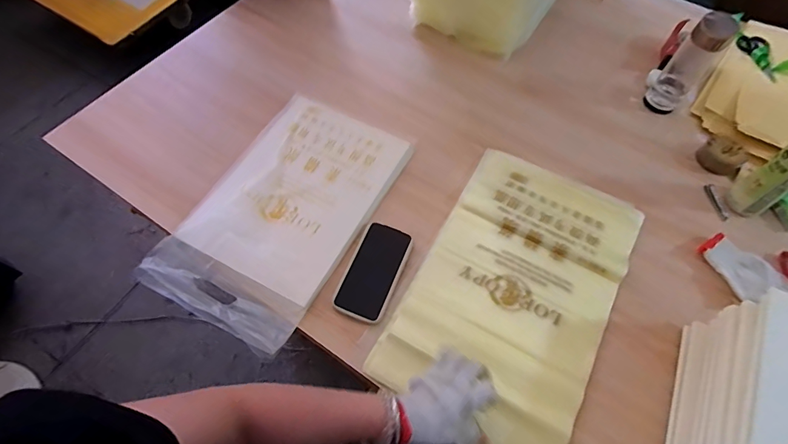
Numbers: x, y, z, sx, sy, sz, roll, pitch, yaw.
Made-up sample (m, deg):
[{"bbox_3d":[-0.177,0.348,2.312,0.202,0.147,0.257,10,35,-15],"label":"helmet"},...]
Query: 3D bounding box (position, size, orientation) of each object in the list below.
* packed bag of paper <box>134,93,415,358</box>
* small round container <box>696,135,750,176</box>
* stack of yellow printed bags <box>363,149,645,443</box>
[{"bbox_3d":[-0.191,-0.028,0.735,0.276,0.025,0.454,27,64,13],"label":"packed bag of paper"},{"bbox_3d":[0.631,-0.130,0.791,0.068,0.037,0.075,-40,69,-20],"label":"small round container"},{"bbox_3d":[0.196,0.103,0.668,0.290,0.029,0.466,27,64,14],"label":"stack of yellow printed bags"}]

